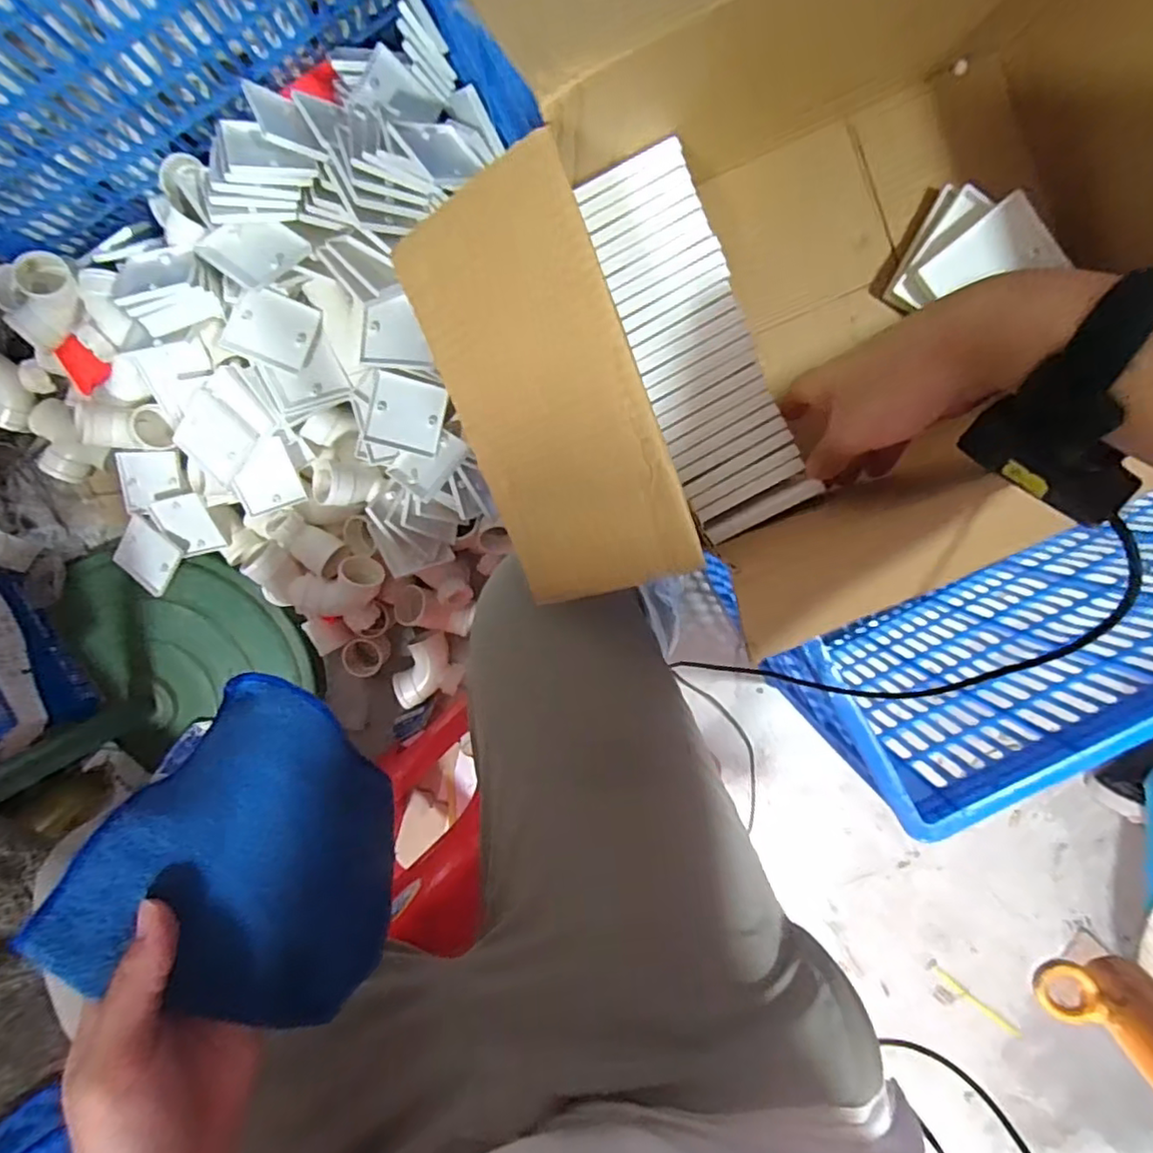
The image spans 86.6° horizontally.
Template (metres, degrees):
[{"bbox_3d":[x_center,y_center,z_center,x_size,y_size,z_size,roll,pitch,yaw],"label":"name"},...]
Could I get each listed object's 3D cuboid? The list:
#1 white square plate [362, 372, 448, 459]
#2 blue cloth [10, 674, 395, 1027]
[{"bbox_3d":[-0.200,-0.192,0.724,0.082,0.008,0.082,12,98,-21],"label":"white square plate"},{"bbox_3d":[-0.148,0.140,0.301,0.137,0.135,0.021,44,138,-20],"label":"blue cloth"}]

